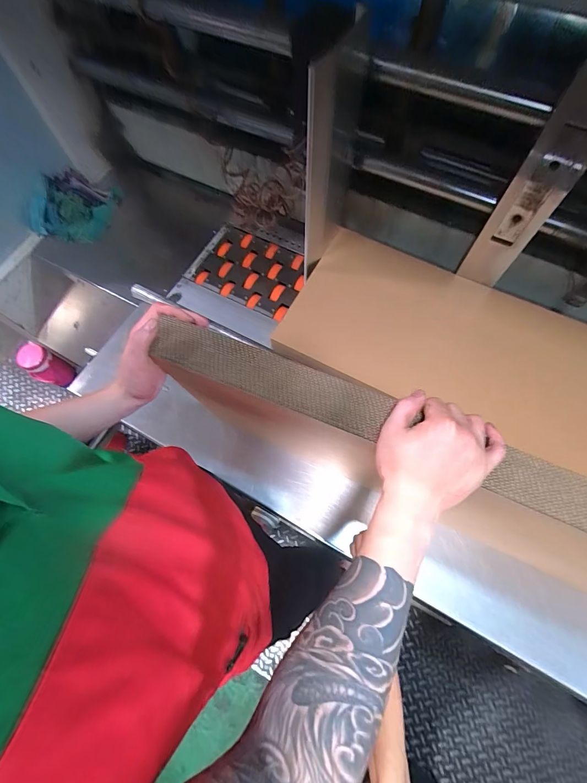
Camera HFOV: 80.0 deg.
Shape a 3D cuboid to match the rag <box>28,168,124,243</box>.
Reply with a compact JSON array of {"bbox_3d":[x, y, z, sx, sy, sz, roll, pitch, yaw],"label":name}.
[{"bbox_3d":[-0.754,-0.639,1.210,0.183,0.113,0.274,20,72,9],"label":"rag"}]

